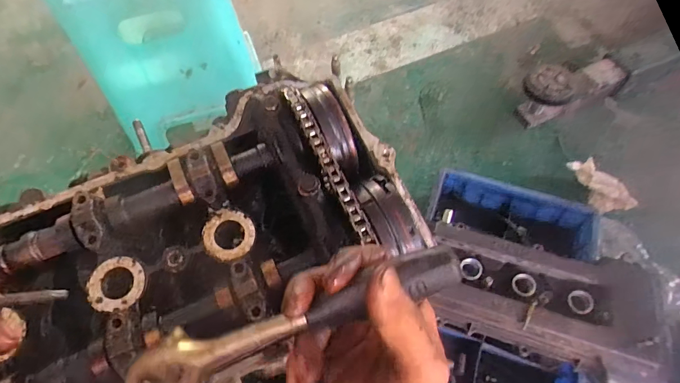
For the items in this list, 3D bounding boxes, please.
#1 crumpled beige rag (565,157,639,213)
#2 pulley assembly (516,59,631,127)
[{"bbox_3d":[0.577,-0.011,0.861,0.048,0.115,0.153,-22,61,-11],"label":"crumpled beige rag"},{"bbox_3d":[0.547,-0.256,0.910,0.288,0.115,0.095,-22,61,-11],"label":"pulley assembly"}]

